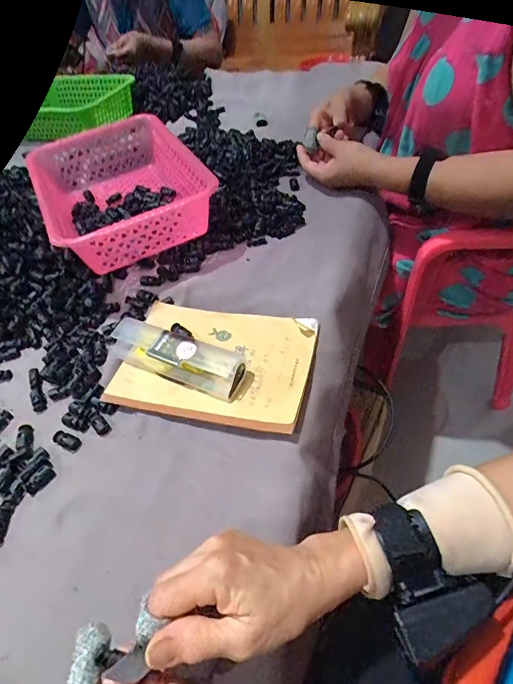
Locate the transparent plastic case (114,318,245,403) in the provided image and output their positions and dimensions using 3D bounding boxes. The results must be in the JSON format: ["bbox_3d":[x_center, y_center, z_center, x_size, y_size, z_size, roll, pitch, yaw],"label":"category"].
[{"bbox_3d":[-0.086,0.014,0.427,0.156,0.032,0.044,17,54,22],"label":"transparent plastic case"}]

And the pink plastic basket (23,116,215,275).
[{"bbox_3d":[-0.202,-0.221,0.591,0.216,0.088,0.292,-25,50,-13],"label":"pink plastic basket"}]

